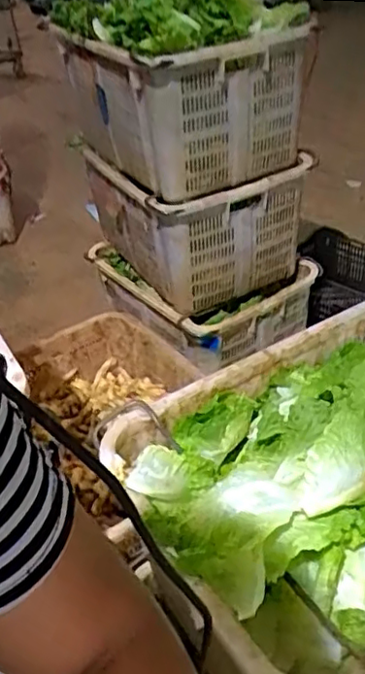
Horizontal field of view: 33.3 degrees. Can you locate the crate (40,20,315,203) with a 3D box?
[{"bbox_3d":[0.010,-0.586,1.525,0.425,0.321,0.535,-27,40,-25],"label":"crate"}]

